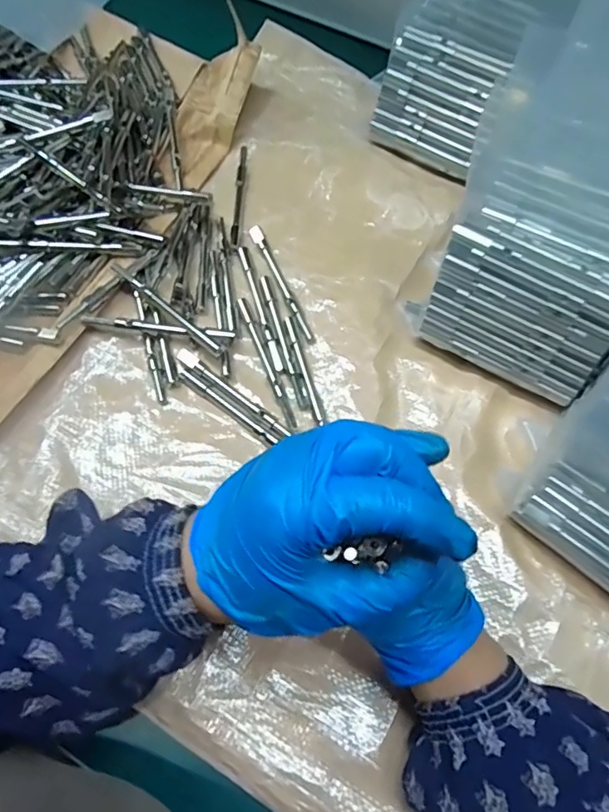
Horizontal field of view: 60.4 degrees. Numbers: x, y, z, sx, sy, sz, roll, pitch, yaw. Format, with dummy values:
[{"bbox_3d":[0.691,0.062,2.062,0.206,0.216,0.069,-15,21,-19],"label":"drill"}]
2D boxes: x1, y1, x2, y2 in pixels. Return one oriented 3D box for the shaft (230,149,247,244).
[{"bbox_3d":[-0.055,-0.180,0.442,0.008,0.004,0.106,2,67,0],"label":"shaft"}]

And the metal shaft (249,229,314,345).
[{"bbox_3d":[-0.017,-0.097,0.407,0.011,0.004,0.114,-23,70,-10],"label":"metal shaft"}]

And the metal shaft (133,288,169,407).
[{"bbox_3d":[-0.114,-0.044,0.384,0.007,0.008,0.093,-16,68,-8],"label":"metal shaft"}]

